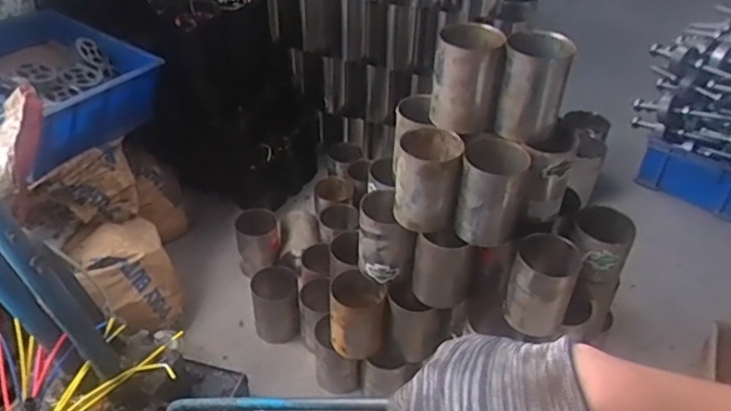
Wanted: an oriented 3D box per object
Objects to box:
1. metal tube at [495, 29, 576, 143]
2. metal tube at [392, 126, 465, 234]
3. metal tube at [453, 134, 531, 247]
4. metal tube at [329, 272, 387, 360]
[{"bbox_3d":[0.239,-0.171,0.849,0.088,0.129,0.102,17,42,18],"label":"metal tube"},{"bbox_3d":[0.090,-0.037,0.892,0.092,0.121,0.093,5,40,4],"label":"metal tube"},{"bbox_3d":[0.181,-0.020,0.869,0.088,0.126,0.090,11,40,11],"label":"metal tube"},{"bbox_3d":[-0.014,0.185,1.017,0.092,0.122,0.083,2,40,0],"label":"metal tube"}]

